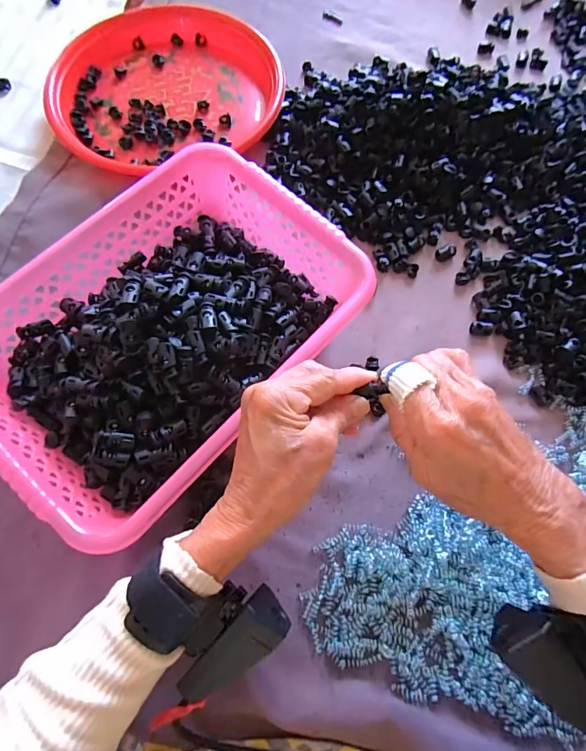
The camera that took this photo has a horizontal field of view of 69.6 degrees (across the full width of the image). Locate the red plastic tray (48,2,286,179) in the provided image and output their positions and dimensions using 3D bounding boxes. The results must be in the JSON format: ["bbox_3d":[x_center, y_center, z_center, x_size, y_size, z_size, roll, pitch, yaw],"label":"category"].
[{"bbox_3d":[-0.150,-0.346,0.491,0.252,0.032,0.256,-15,72,-7],"label":"red plastic tray"}]

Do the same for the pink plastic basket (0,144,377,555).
[{"bbox_3d":[-0.106,-0.039,0.362,0.214,0.080,0.302,42,74,11],"label":"pink plastic basket"}]

